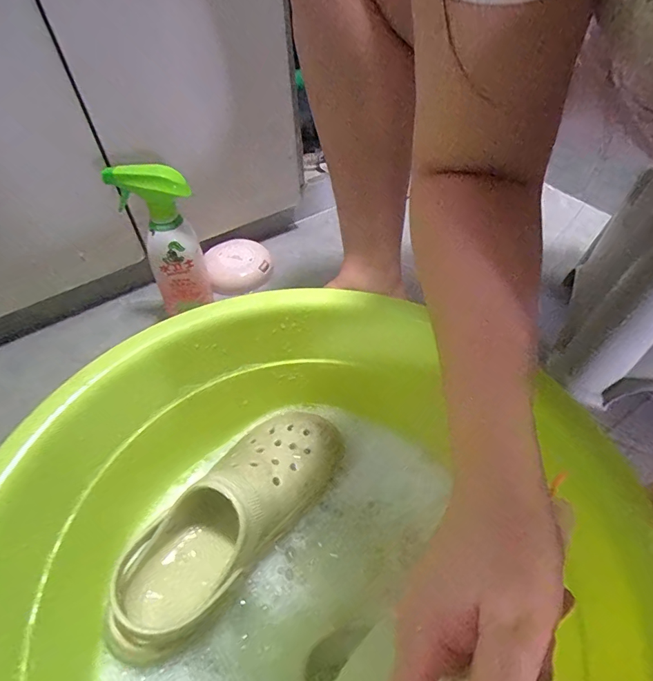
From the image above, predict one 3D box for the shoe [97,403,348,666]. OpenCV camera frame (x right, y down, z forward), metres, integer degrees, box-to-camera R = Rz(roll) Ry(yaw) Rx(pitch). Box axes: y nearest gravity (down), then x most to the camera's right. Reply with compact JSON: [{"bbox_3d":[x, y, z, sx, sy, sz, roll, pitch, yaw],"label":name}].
[{"bbox_3d":[-0.089,0.161,0.402,0.100,0.086,0.252,29,56,26],"label":"shoe"}]

